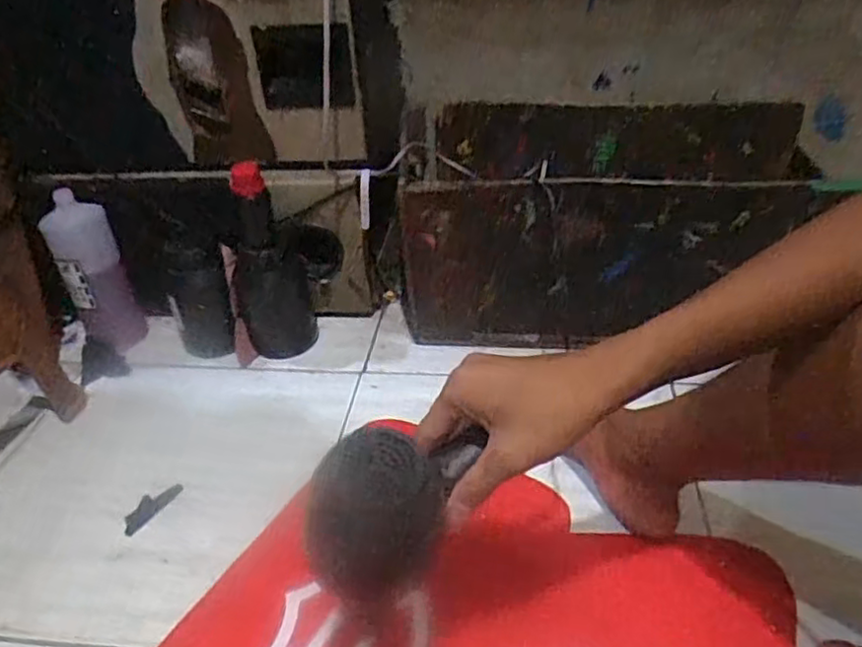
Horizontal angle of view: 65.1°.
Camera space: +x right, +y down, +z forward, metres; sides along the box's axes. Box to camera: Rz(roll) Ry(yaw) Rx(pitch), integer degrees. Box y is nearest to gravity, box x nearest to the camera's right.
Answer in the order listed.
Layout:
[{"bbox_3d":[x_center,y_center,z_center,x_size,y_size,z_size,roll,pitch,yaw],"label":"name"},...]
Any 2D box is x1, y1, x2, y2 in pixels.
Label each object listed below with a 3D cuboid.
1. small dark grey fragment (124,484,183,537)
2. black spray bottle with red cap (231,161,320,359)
[{"bbox_3d":[-0.311,0.203,0.748,0.032,0.006,0.073,19,40,29],"label":"small dark grey fragment"},{"bbox_3d":[-0.219,-0.075,0.938,0.110,0.224,0.095,-17,37,-19],"label":"black spray bottle with red cap"}]

